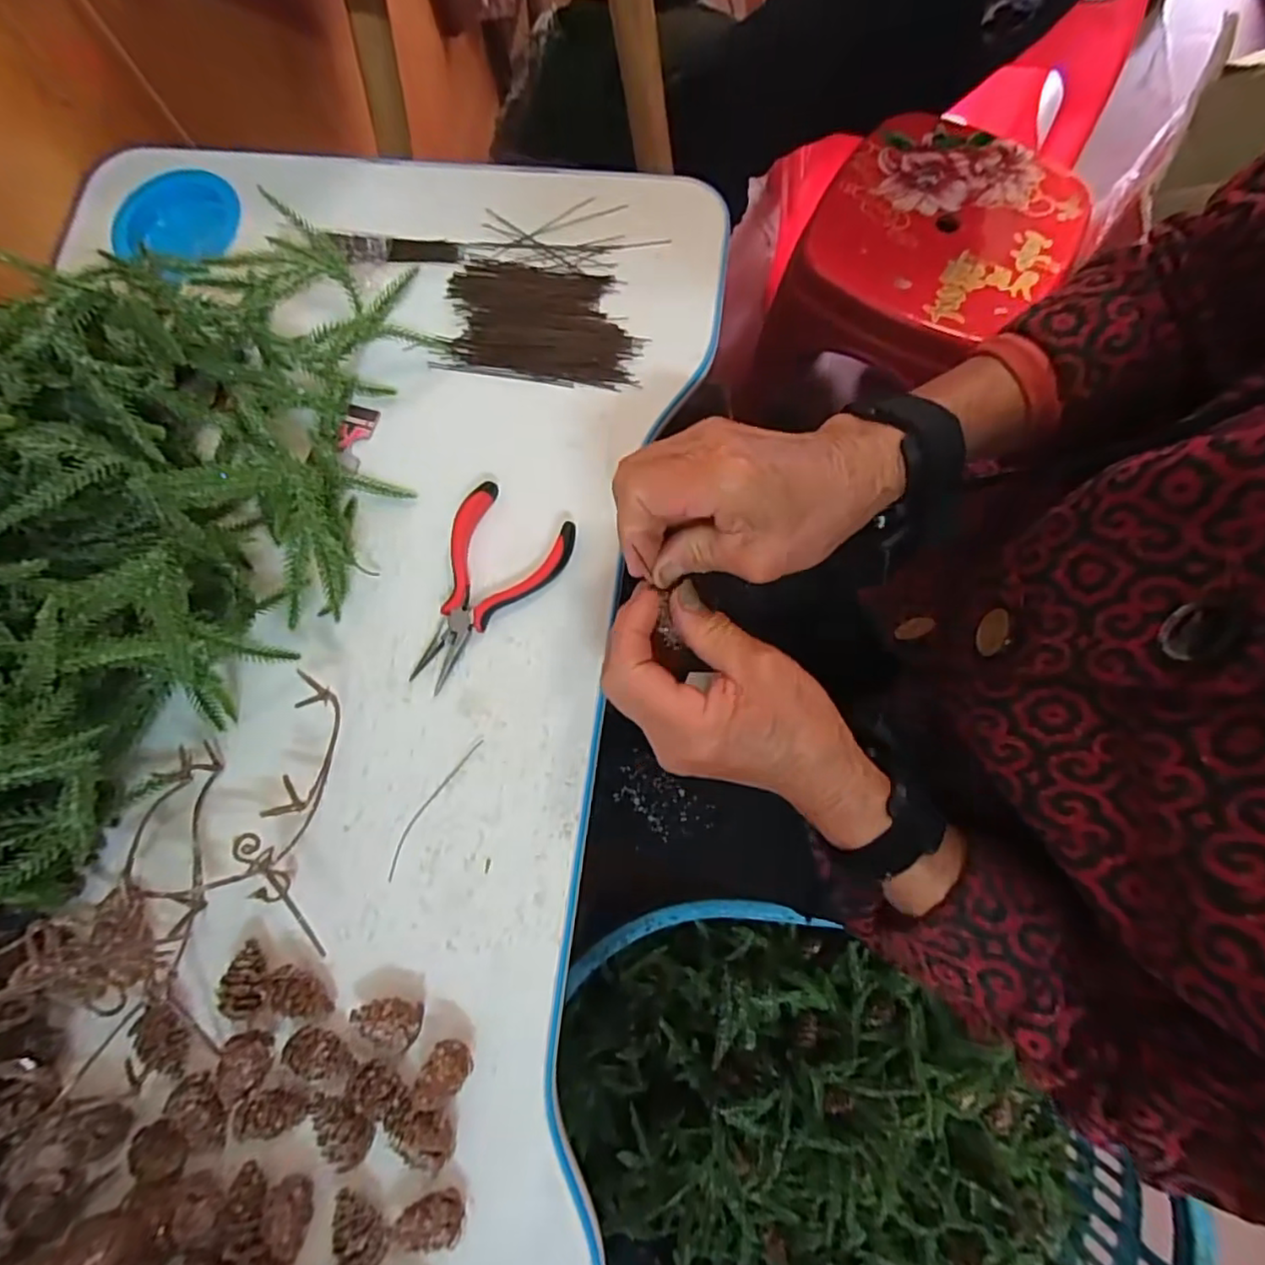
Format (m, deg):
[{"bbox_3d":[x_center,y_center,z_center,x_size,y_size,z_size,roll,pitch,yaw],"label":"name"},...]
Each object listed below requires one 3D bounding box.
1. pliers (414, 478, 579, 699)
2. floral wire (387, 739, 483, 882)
[{"bbox_3d":[-0.094,-0.027,0.385,0.070,0.016,0.121,33,80,9],"label":"pliers"},{"bbox_3d":[-0.115,0.099,0.365,0.010,0.004,0.091,30,81,17],"label":"floral wire"}]

